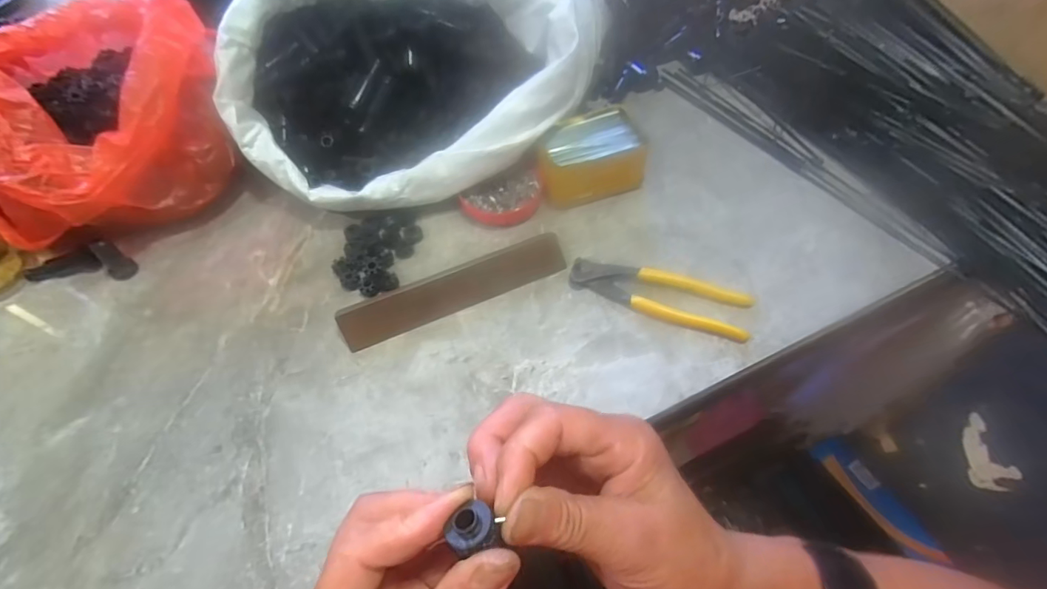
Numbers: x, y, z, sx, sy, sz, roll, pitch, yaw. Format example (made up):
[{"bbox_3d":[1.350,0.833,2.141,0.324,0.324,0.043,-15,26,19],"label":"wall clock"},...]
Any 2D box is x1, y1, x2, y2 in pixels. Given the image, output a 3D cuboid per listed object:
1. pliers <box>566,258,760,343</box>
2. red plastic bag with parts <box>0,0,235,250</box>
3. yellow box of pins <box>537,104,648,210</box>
[{"bbox_3d":[0.126,-0.002,0.466,0.166,0.014,0.049,16,58,13],"label":"pliers"},{"bbox_3d":[-0.455,-0.181,0.527,0.272,0.159,0.260,28,61,20],"label":"red plastic bag with parts"},{"bbox_3d":[0.071,-0.151,0.551,0.114,0.050,0.086,-17,57,-9],"label":"yellow box of pins"}]

